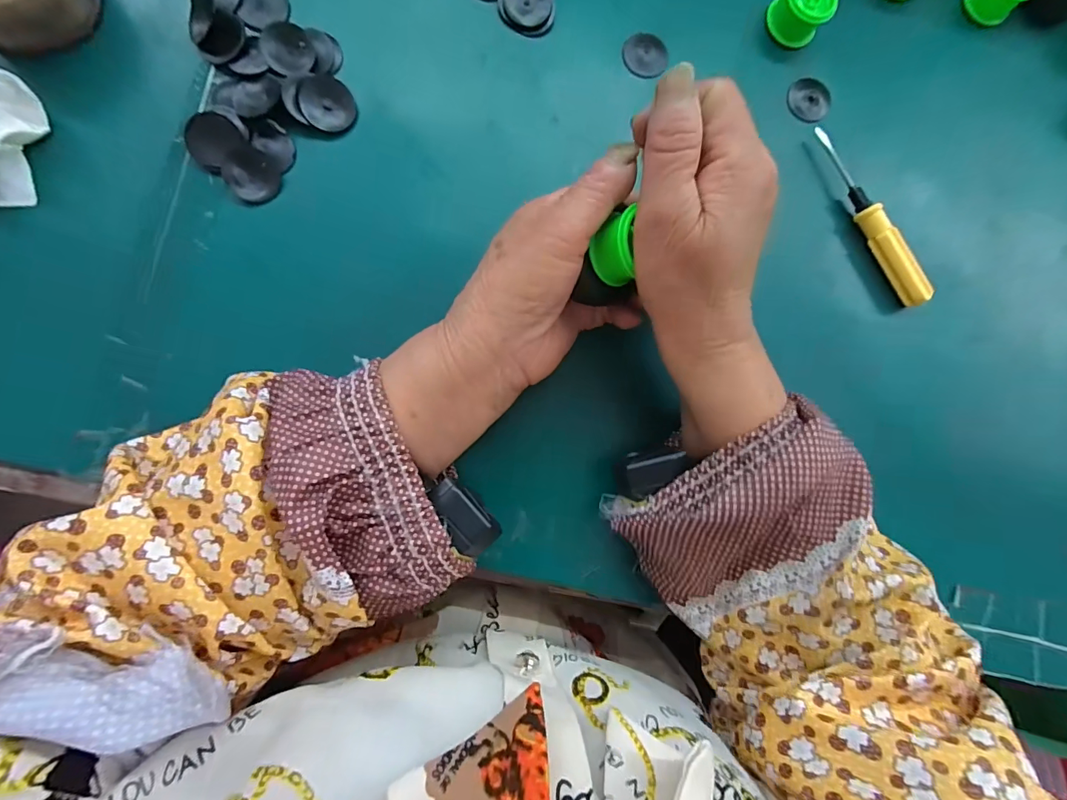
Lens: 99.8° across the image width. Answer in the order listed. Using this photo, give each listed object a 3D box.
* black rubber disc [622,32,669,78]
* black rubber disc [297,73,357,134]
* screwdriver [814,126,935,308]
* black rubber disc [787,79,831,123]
[{"bbox_3d":[0.069,-0.212,0.275,0.027,0.004,0.027,0,86,-7],"label":"black rubber disc"},{"bbox_3d":[-0.115,-0.166,0.250,0.027,0.007,0.031,-6,87,-7],"label":"black rubber disc"},{"bbox_3d":[0.209,-0.114,0.280,0.012,0.021,0.123,-25,89,-8],"label":"screwdriver"},{"bbox_3d":[0.177,-0.192,0.290,0.029,0.008,0.023,38,83,-3],"label":"black rubber disc"}]

